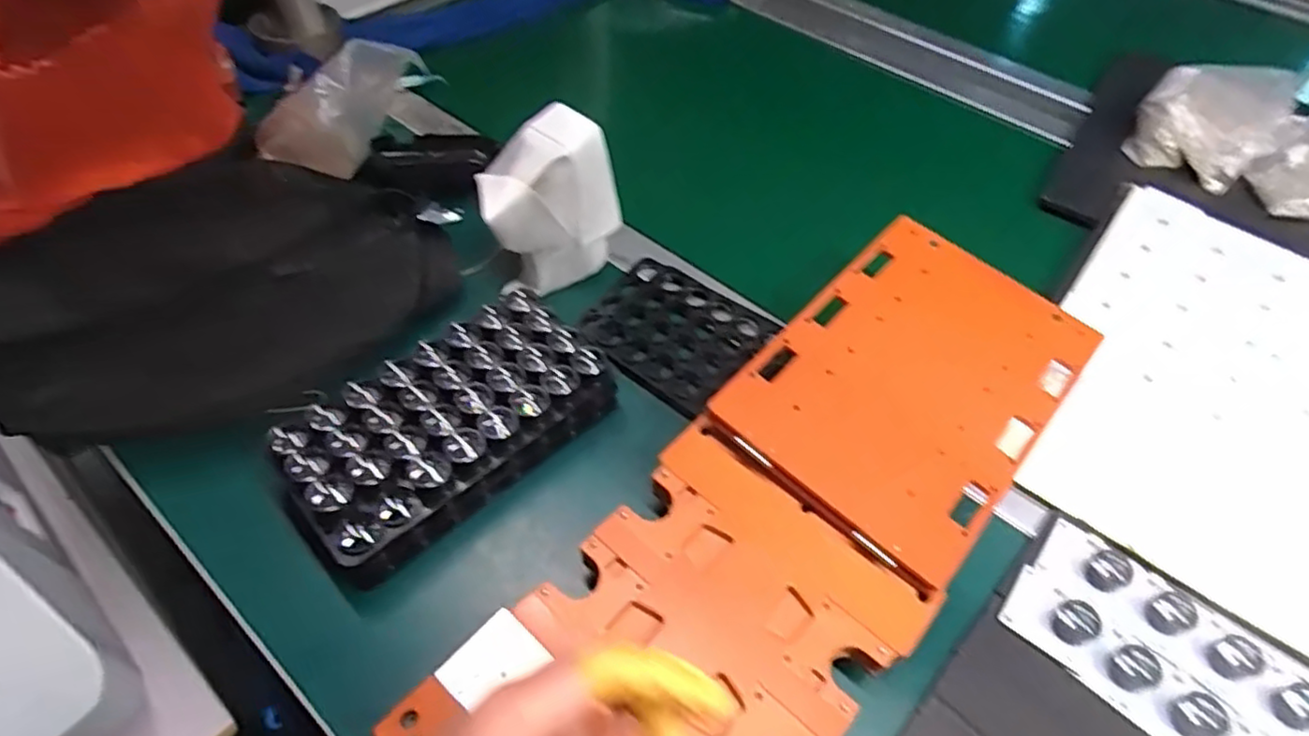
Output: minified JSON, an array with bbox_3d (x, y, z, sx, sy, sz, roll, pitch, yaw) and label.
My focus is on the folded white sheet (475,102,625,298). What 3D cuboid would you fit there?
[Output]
[{"bbox_3d":[-0.080,-0.118,0.510,0.100,0.121,0.057,-22,56,-18],"label":"folded white sheet"}]

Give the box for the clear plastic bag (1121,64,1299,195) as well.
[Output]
[{"bbox_3d":[0.556,-0.252,0.683,0.121,0.051,0.172,38,60,25],"label":"clear plastic bag"}]

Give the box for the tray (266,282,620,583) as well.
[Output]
[{"bbox_3d":[-0.130,0.035,0.432,0.193,0.059,0.100,-36,61,-26],"label":"tray"}]

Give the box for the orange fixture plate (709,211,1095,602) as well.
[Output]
[{"bbox_3d":[0.167,0.003,0.440,0.157,0.027,0.230,36,59,23],"label":"orange fixture plate"}]

